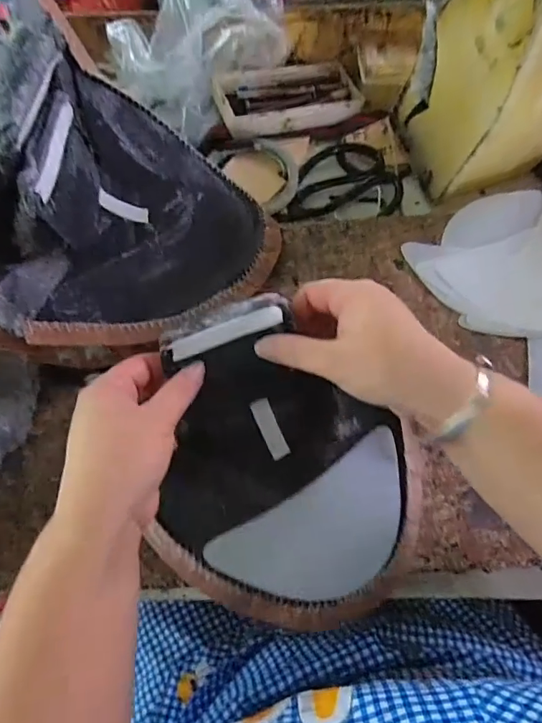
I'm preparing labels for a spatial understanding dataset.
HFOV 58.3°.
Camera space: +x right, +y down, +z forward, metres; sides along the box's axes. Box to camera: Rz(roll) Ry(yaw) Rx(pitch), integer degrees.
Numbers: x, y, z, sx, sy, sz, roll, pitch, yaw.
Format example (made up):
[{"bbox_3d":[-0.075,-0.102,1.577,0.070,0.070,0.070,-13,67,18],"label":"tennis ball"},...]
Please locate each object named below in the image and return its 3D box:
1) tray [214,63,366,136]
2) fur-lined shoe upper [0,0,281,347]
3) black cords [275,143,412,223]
[{"bbox_3d":[0.019,-0.275,0.506,0.147,0.032,0.074,-19,69,-7],"label":"tray"},{"bbox_3d":[-0.099,-0.121,0.364,0.233,0.124,0.240,18,67,-18],"label":"fur-lined shoe upper"},{"bbox_3d":[0.070,-0.181,0.483,0.133,0.018,0.084,-7,68,-2],"label":"black cords"}]

